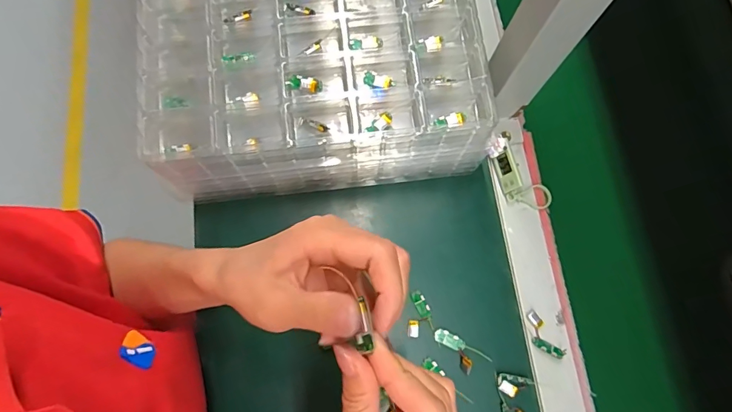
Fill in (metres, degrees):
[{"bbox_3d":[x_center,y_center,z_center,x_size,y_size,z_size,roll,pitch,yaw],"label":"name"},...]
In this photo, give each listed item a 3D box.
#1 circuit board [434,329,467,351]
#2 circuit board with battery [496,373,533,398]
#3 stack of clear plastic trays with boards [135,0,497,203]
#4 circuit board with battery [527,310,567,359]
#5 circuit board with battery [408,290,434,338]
[{"bbox_3d":[0.078,0.124,0.397,0.029,0.004,0.013,24,75,5],"label":"circuit board"},{"bbox_3d":[0.133,0.162,0.386,0.030,0.004,0.018,9,75,1],"label":"circuit board with battery"},{"bbox_3d":[-0.051,-0.146,0.412,0.293,0.084,0.252,-7,75,-4],"label":"stack of clear plastic trays with boards"},{"bbox_3d":[0.165,0.123,0.402,0.021,0.004,0.048,-33,78,-10],"label":"circuit board with battery"},{"bbox_3d":[0.048,0.101,0.403,0.023,0.005,0.040,-9,75,-4],"label":"circuit board with battery"}]

